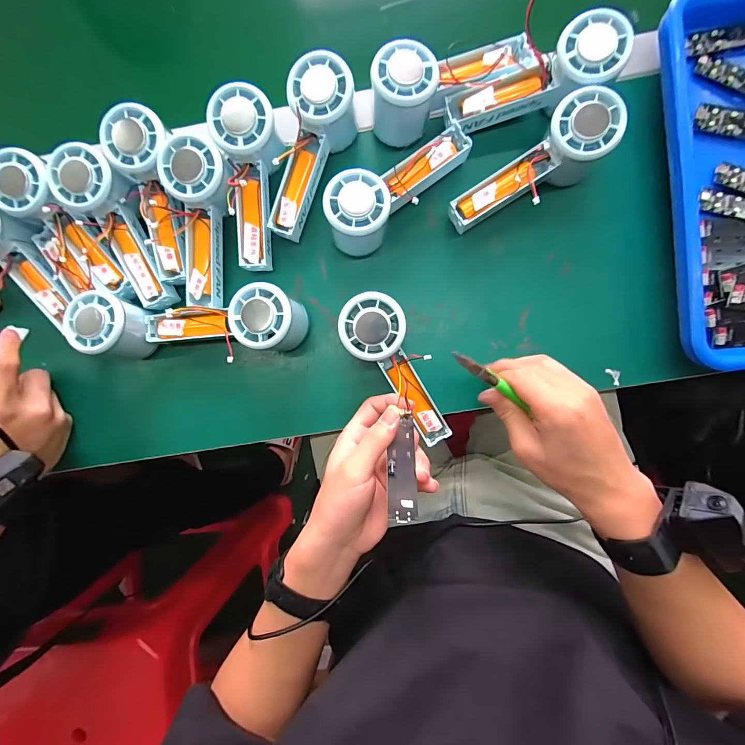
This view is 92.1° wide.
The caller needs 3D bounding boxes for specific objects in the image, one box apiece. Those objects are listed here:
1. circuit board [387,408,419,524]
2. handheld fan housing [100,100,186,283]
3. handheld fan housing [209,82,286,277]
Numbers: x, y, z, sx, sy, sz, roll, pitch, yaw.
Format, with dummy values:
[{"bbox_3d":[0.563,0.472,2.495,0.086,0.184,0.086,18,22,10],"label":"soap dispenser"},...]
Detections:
[{"bbox_3d":[0.024,0.071,0.281,0.020,0.087,0.008,11,140,-12],"label":"circuit board"},{"bbox_3d":[-0.202,-0.162,0.338,0.051,0.049,0.148,-8,94,7],"label":"handheld fan housing"},{"bbox_3d":[-0.108,-0.175,0.338,0.057,0.058,0.148,-7,91,3],"label":"handheld fan housing"}]

